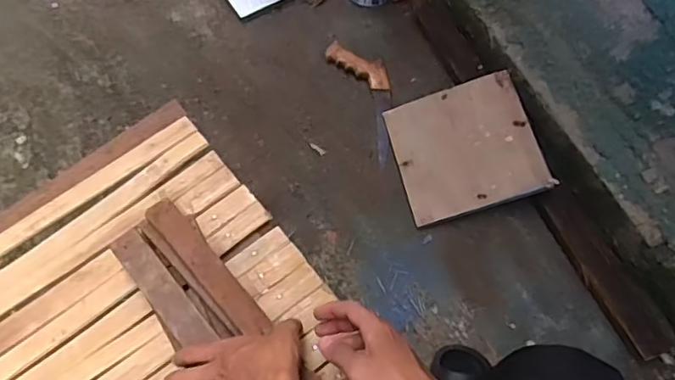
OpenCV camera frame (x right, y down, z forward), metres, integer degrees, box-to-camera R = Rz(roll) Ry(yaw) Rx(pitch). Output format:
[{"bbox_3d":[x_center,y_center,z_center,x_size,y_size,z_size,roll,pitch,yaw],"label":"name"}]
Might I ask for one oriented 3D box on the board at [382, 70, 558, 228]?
[{"bbox_3d":[0.234,-0.080,1.074,0.248,0.016,0.243,-20,71,15],"label":"board"}]

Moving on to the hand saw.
[{"bbox_3d":[0.069,-0.196,1.168,0.092,0.034,0.300,-22,66,-8],"label":"hand saw"}]

